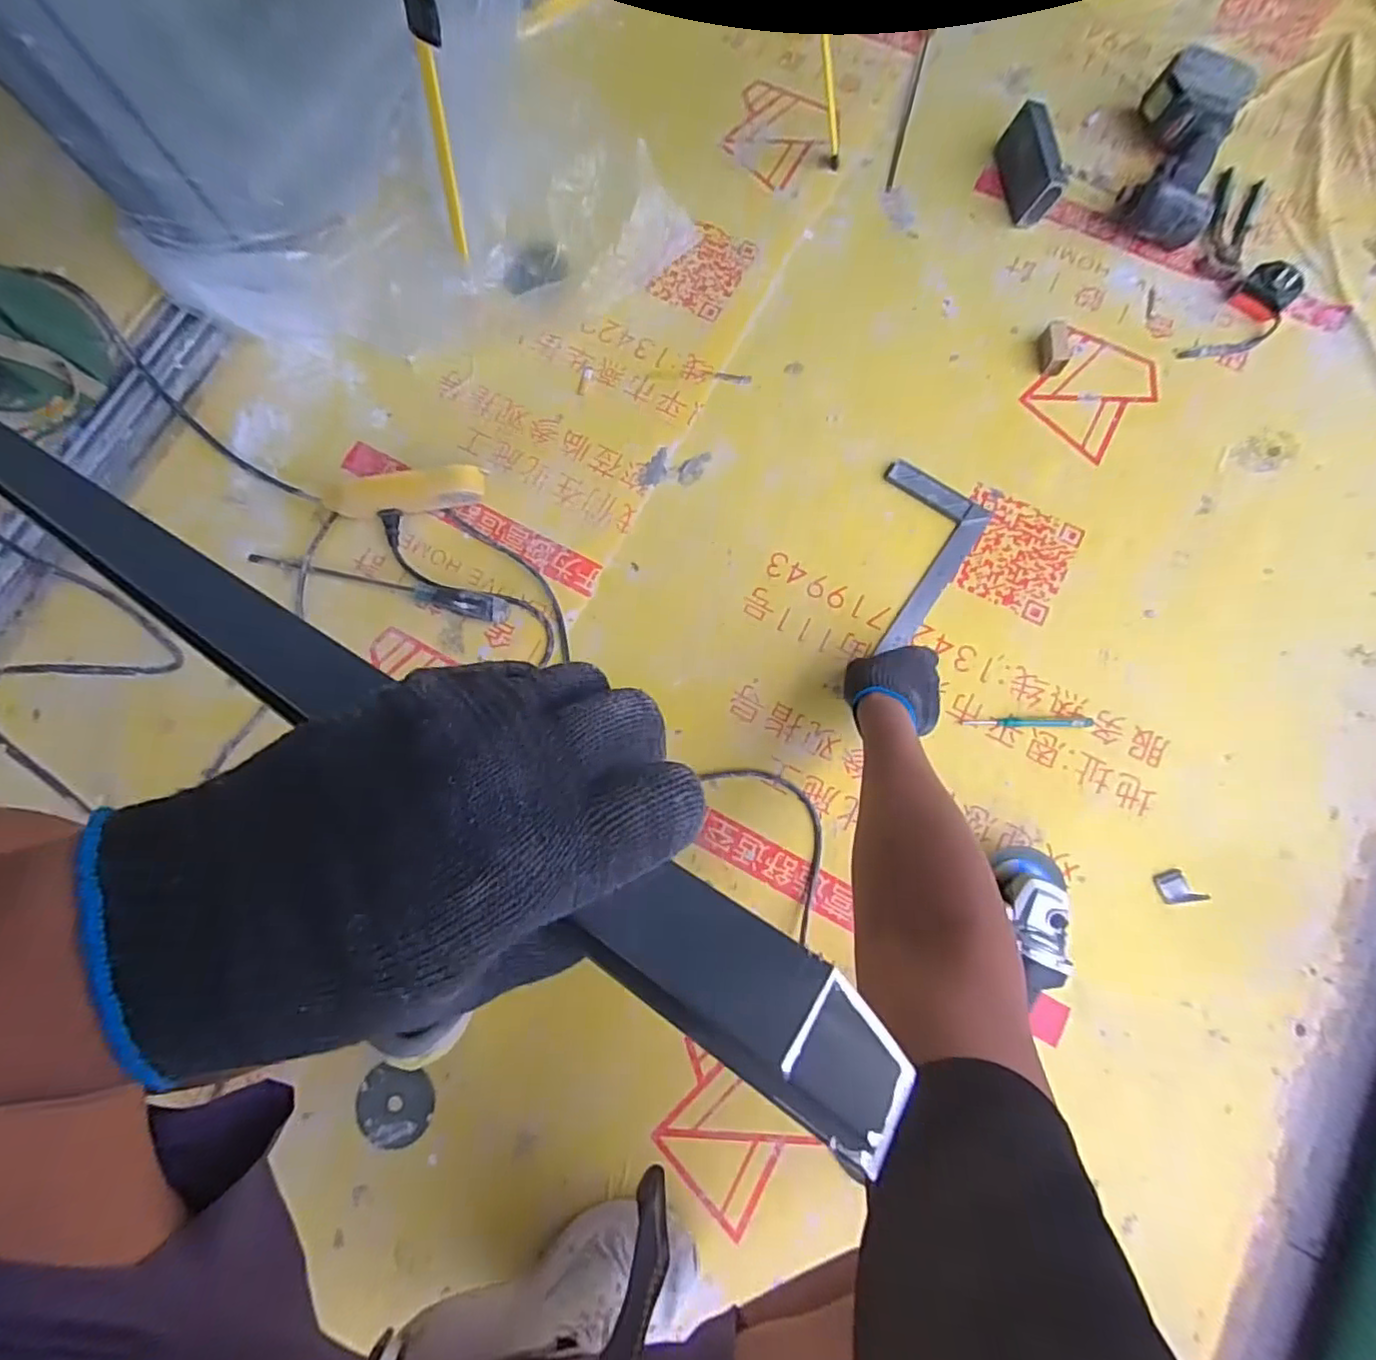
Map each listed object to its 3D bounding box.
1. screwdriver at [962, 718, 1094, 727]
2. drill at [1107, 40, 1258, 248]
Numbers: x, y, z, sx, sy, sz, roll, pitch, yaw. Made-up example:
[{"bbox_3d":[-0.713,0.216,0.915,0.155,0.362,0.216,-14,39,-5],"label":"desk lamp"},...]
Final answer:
[{"bbox_3d":[0.402,0.050,0.742,0.145,0.007,0.010,0,81,3],"label":"screwdriver"},{"bbox_3d":[0.647,-0.692,0.829,0.114,0.081,0.212,19,82,6],"label":"drill"}]

